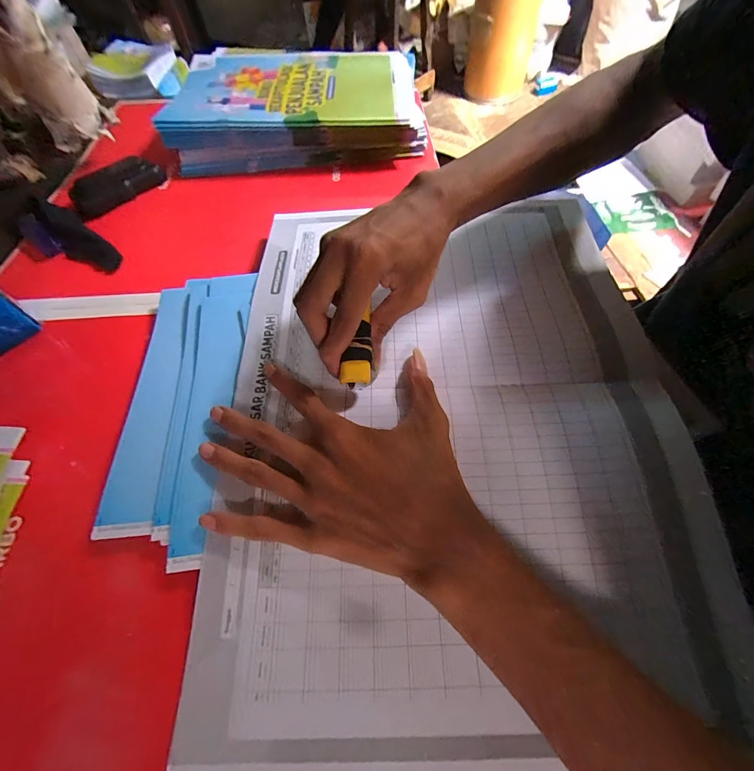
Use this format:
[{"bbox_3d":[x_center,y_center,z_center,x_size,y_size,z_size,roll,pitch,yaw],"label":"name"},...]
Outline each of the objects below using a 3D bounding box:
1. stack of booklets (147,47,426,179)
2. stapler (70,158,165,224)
[{"bbox_3d":[-0.112,-0.420,0.516,0.346,0.040,0.262,-6,62,-1],"label":"stack of booklets"},{"bbox_3d":[-0.319,-0.247,0.437,0.111,0.034,0.023,-41,68,-18],"label":"stapler"}]

